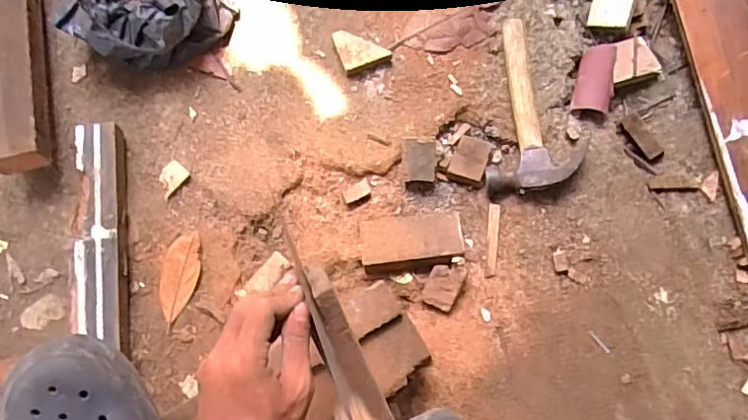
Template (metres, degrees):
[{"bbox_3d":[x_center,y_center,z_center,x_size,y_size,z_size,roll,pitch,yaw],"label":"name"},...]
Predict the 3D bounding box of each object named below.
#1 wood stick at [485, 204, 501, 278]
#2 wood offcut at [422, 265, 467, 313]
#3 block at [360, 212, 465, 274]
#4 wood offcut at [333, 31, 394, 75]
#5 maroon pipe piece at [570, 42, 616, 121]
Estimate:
[{"bbox_3d":[0.142,0.036,0.668,0.013,0.007,0.088,7,77,1],"label":"wood stick"},{"bbox_3d":[0.080,0.087,0.642,0.036,0.017,0.051,26,78,5],"label":"wood offcut"},{"bbox_3d":[0.044,0.038,0.655,0.115,0.027,0.061,-3,77,-2],"label":"block"},{"bbox_3d":[-0.015,-0.204,0.708,0.060,0.023,0.054,-20,78,-5],"label":"wood offcut"},{"bbox_3d":[0.280,-0.168,0.704,0.044,0.017,0.098,15,77,3],"label":"maroon pipe piece"}]

